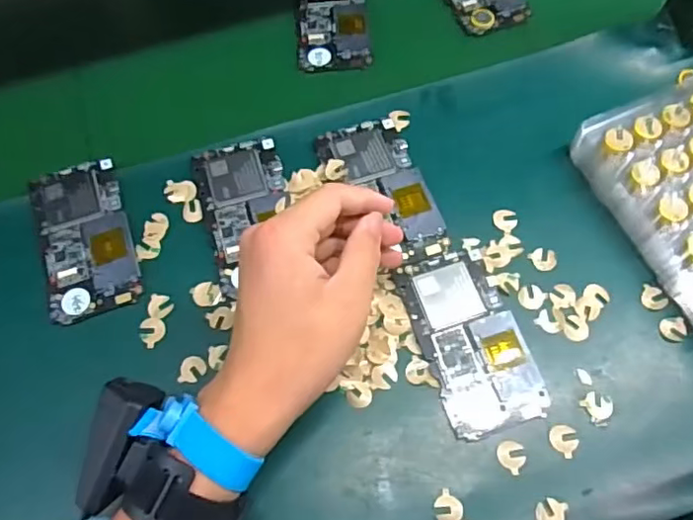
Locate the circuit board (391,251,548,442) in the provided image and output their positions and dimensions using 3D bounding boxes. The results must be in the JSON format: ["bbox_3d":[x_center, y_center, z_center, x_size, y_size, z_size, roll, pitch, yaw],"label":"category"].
[{"bbox_3d":[0.085,0.054,0.406,0.067,0.009,0.124,-18,68,-6],"label":"circuit board"}]

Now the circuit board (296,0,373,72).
[{"bbox_3d":[-0.013,-0.224,0.540,0.064,0.004,0.121,-4,67,0],"label":"circuit board"}]

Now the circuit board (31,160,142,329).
[{"bbox_3d":[-0.195,-0.018,0.442,0.064,0.009,0.124,-18,68,-6],"label":"circuit board"}]

